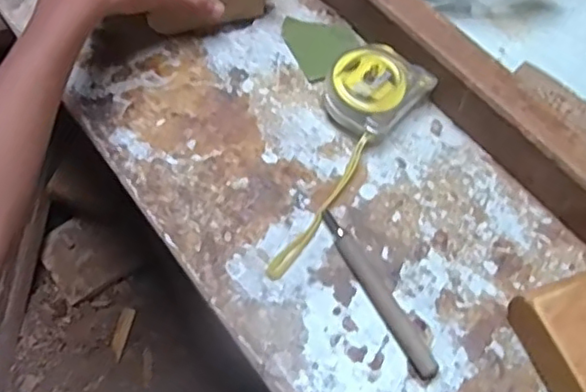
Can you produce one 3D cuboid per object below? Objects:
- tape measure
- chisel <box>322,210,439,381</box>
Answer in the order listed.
[{"bbox_3d":[0.024,-0.036,0.447,0.064,0.031,0.188,35,64,15],"label":"tape measure"},{"bbox_3d":[0.055,0.060,0.408,0.013,0.010,0.127,-24,63,-15],"label":"chisel"}]

